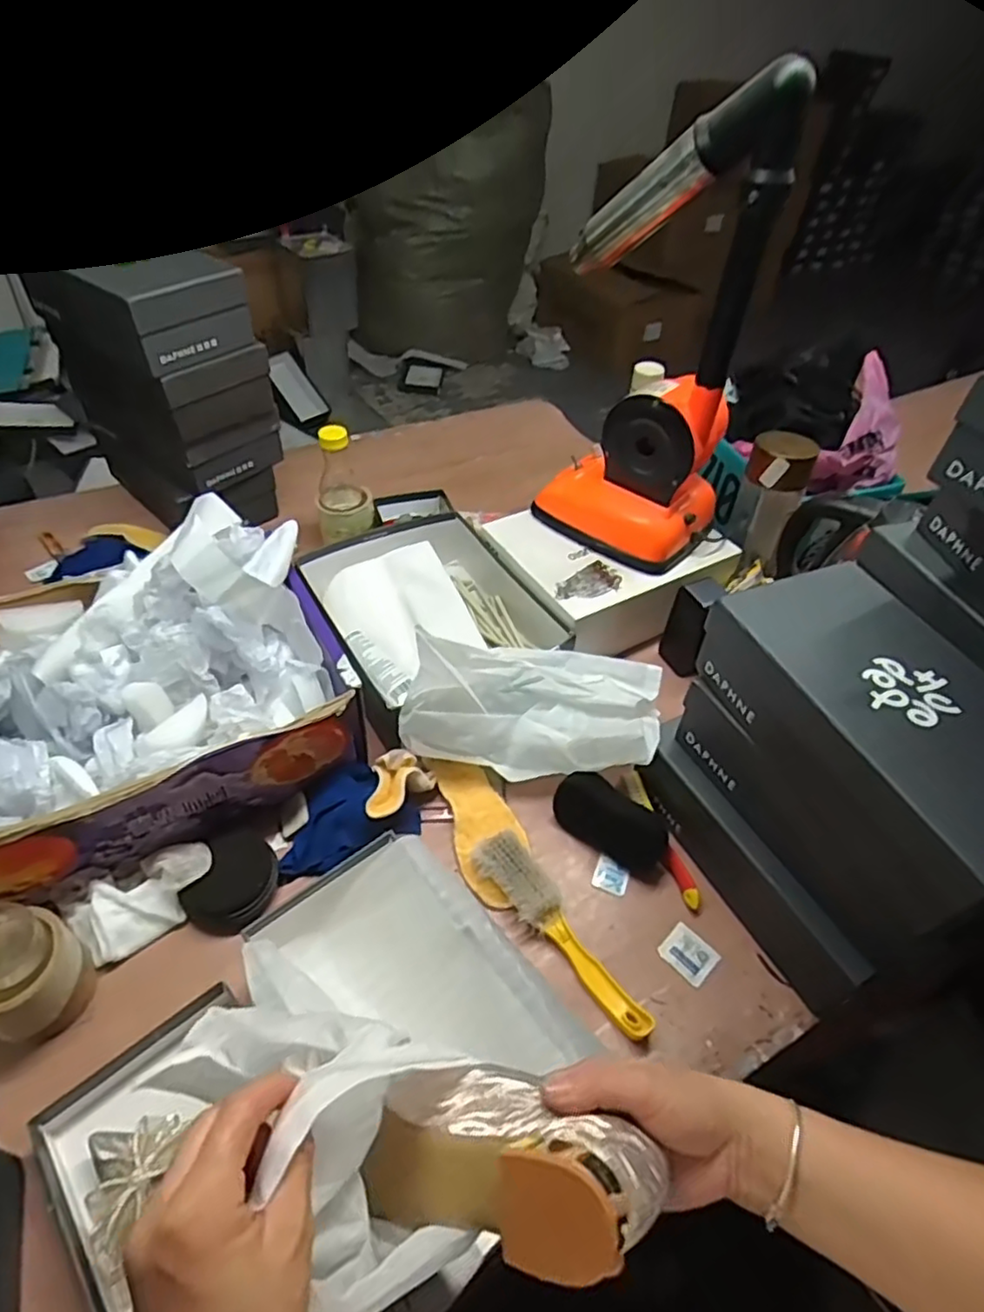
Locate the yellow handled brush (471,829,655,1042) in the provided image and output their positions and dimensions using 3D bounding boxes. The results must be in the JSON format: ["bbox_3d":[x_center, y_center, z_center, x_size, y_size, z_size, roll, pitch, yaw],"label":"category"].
[{"bbox_3d":[0.069,0.265,0.661,0.050,0.040,0.230,-31,56,-29],"label":"yellow handled brush"}]

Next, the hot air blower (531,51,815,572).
[{"bbox_3d":[0.187,-0.345,0.799,0.231,0.505,0.128,29,51,21],"label":"hot air blower"}]

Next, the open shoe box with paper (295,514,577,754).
[{"bbox_3d":[-0.089,-0.054,0.918,0.262,0.093,0.338,-19,51,-21],"label":"open shoe box with paper"}]

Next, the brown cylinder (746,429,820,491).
[{"bbox_3d":[0.390,-0.264,0.910,0.068,0.063,0.064,2,47,-2],"label":"brown cylinder"}]

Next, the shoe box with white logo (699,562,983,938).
[{"bbox_3d":[0.331,0.060,0.576,0.157,0.100,0.292,-14,50,-17],"label":"shoe box with white logo"}]

